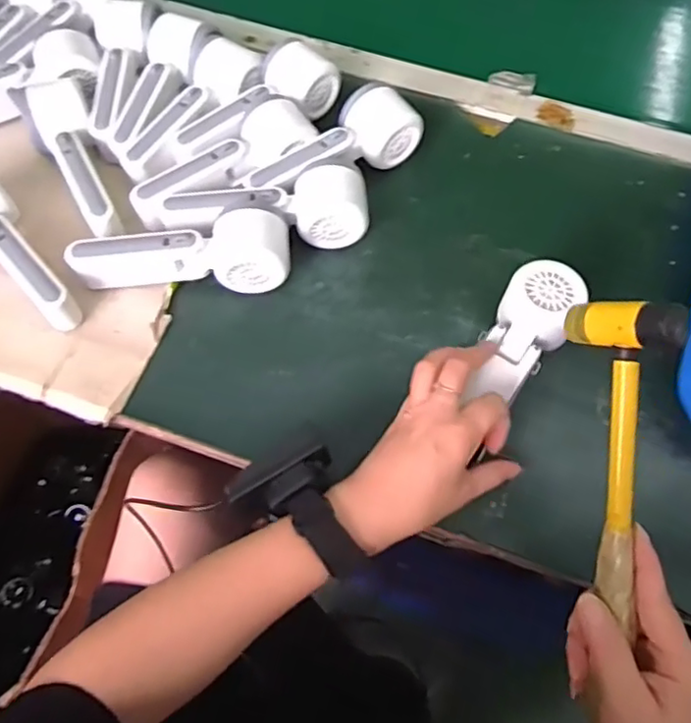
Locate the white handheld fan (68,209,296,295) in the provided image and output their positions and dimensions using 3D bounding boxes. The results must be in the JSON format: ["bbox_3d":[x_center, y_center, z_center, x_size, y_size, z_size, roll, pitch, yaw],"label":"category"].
[{"bbox_3d":[-0.128,-0.091,0.492,0.166,0.051,0.061,3,62,-1],"label":"white handheld fan"}]

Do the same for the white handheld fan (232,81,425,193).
[{"bbox_3d":[-0.011,-0.179,0.542,0.155,0.052,0.060,-36,69,-19],"label":"white handheld fan"}]

